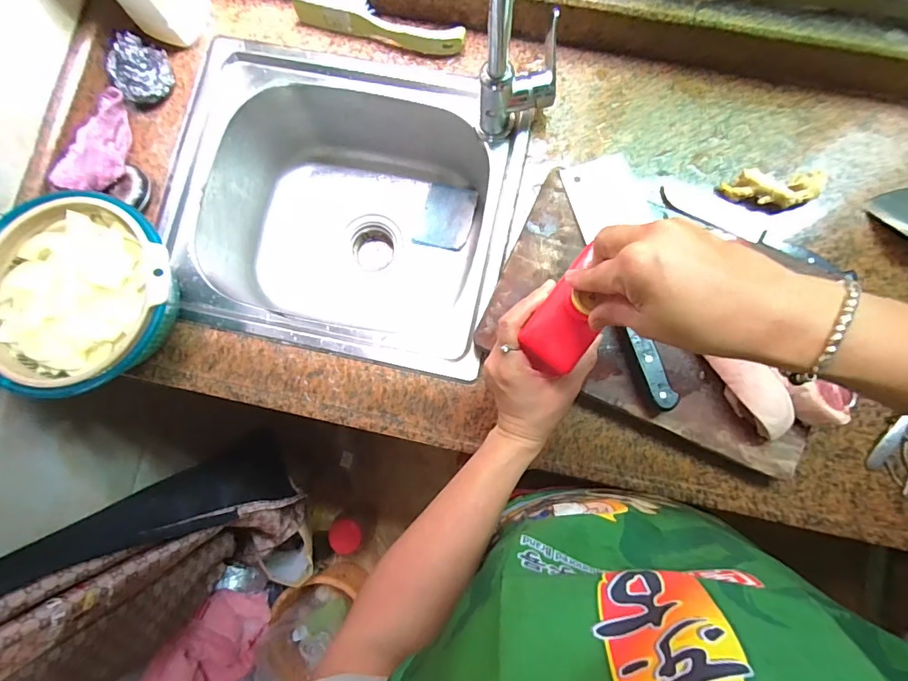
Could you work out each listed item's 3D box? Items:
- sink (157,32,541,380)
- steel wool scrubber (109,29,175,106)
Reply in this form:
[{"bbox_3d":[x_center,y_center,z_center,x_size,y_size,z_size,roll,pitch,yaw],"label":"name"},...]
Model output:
[{"bbox_3d":[-0.147,-0.172,0.705,0.449,0.223,0.389,11,84,4],"label":"sink"},{"bbox_3d":[-0.411,-0.355,0.604,0.076,0.051,0.064,-43,83,-3],"label":"steel wool scrubber"}]

